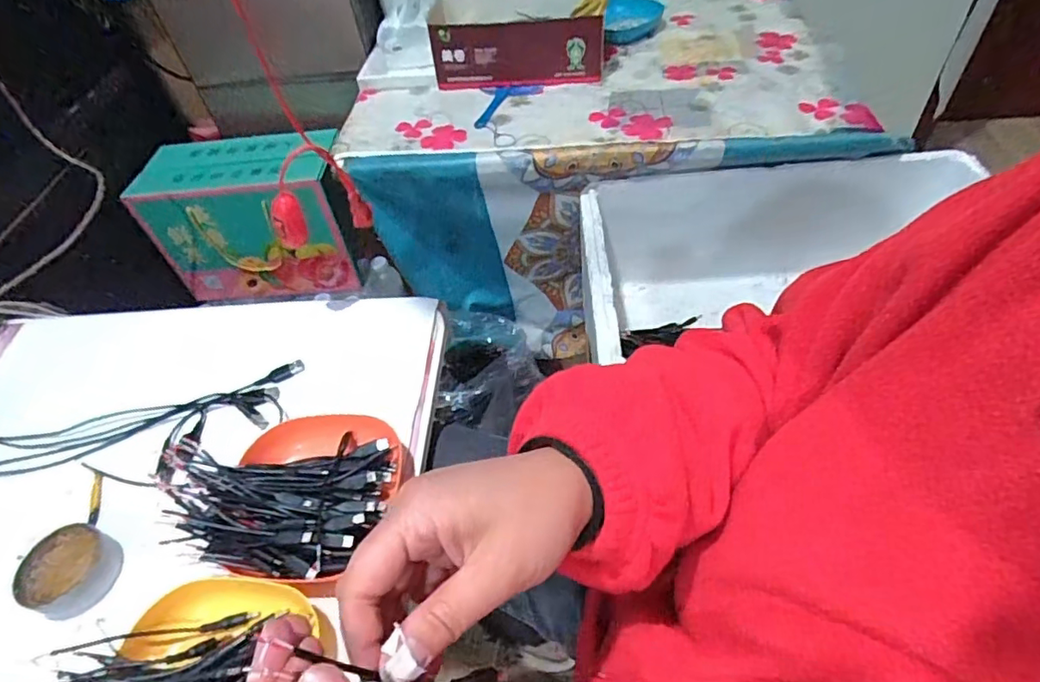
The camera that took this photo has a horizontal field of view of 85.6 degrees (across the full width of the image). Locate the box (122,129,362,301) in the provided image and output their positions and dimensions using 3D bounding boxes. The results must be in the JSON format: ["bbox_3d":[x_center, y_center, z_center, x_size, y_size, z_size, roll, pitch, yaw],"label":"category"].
[{"bbox_3d":[-0.472,-0.220,1.022,0.323,0.239,0.147,-4,50,4],"label":"box"}]

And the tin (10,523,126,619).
[{"bbox_3d":[-0.349,0.178,0.436,0.073,0.028,0.062,11,52,15],"label":"tin"}]

